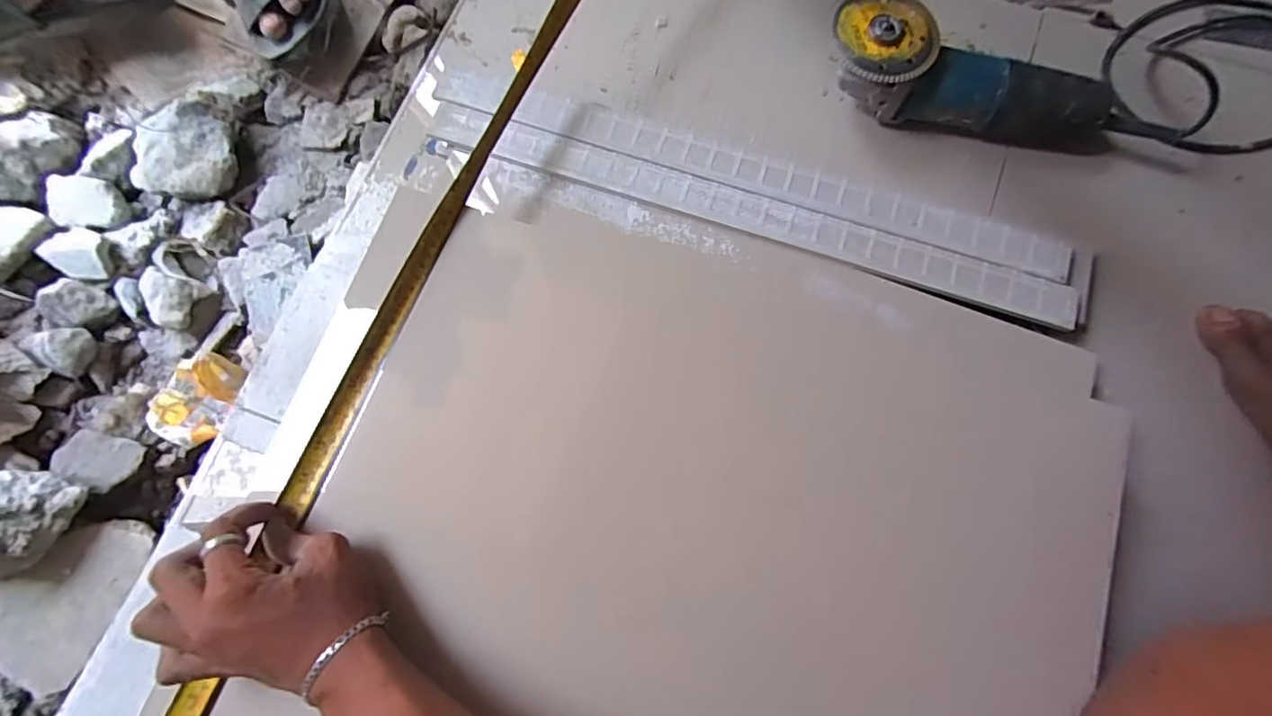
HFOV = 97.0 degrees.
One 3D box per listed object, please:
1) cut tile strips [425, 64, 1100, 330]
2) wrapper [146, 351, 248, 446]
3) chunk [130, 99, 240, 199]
[{"bbox_3d":[0.100,-0.155,0.512,0.608,0.010,0.082,18,77,5],"label":"cut tile strips"},{"bbox_3d":[-0.463,0.041,0.588,0.068,0.036,0.093,26,78,7],"label":"wrapper"},{"bbox_3d":[-0.517,-0.234,0.638,0.108,0.052,0.100,-22,76,-4],"label":"chunk"}]

